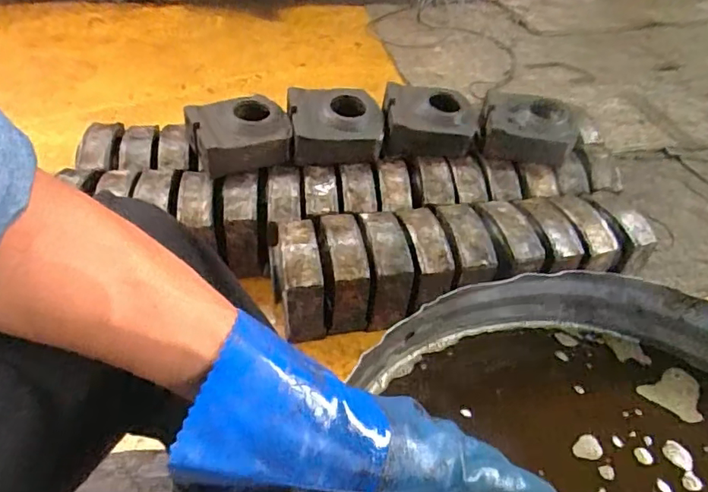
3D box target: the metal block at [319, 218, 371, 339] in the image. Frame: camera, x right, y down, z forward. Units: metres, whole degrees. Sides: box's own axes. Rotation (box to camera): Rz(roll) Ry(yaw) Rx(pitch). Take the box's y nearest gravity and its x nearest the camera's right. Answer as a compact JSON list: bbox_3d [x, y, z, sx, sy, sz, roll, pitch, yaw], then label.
[{"bbox_3d":[-0.020,0.046,0.976,0.067,0.154,0.173,-6,47,-9],"label":"metal block"}]

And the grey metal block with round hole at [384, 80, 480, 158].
[{"bbox_3d":[0.159,-0.257,1.126,0.194,0.100,0.112,3,46,-1],"label":"grey metal block with round hole"}]

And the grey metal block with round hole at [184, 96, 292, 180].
[{"bbox_3d":[-0.229,-0.224,1.058,0.194,0.090,0.142,-8,47,-12],"label":"grey metal block with round hole"}]

